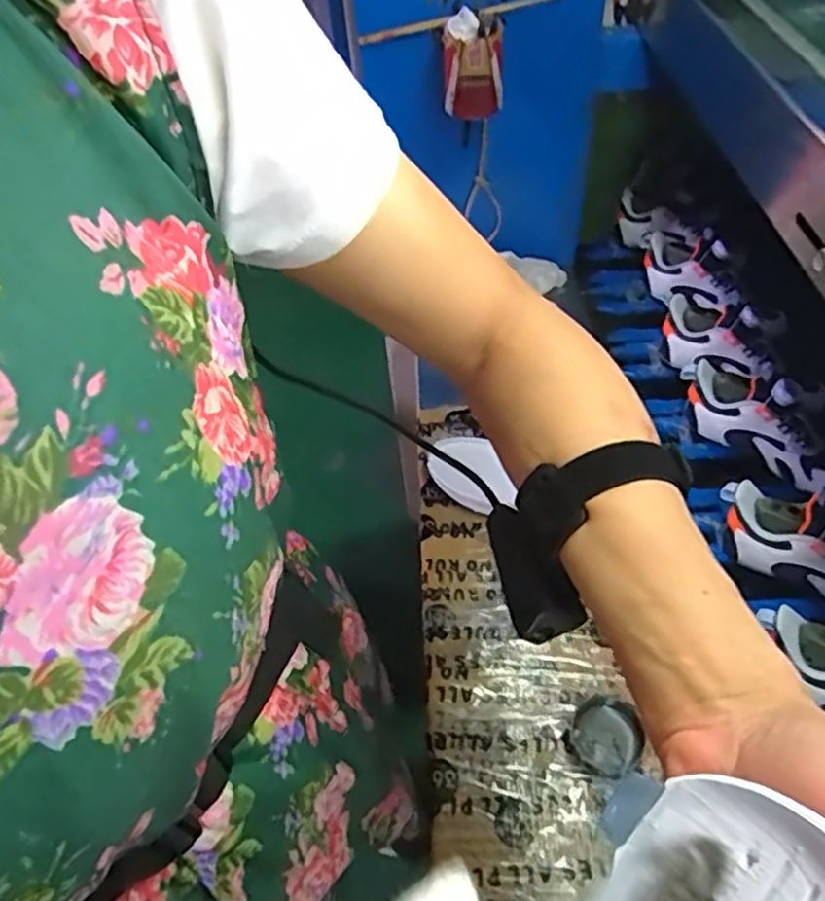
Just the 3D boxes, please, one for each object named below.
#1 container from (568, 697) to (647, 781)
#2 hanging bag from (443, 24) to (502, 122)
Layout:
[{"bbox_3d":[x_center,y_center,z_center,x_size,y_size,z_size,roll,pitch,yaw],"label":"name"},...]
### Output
[{"bbox_3d":[0.159,0.234,0.564,0.055,0.017,0.055,-3,49,4],"label":"container"},{"bbox_3d":[0.066,-0.410,0.763,0.063,0.083,0.027,-4,49,4],"label":"hanging bag"}]

